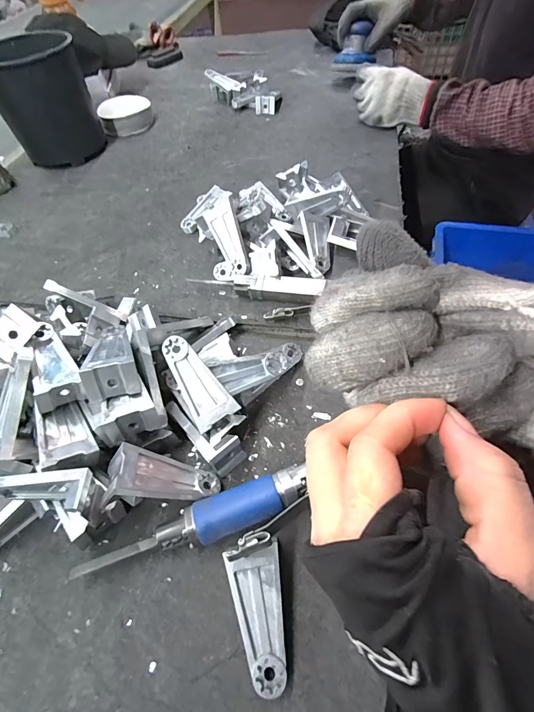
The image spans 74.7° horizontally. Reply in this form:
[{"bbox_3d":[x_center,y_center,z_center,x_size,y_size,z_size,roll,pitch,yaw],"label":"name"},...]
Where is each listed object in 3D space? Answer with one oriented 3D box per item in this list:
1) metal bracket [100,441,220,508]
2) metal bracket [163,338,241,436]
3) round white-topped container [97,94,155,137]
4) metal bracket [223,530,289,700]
[{"bbox_3d":[-0.088,0.108,0.308,0.095,0.020,0.044,21,51,-26],"label":"metal bracket"},{"bbox_3d":[-0.068,0.023,0.335,0.041,0.014,0.090,-32,82,-16],"label":"metal bracket"},{"bbox_3d":[-0.317,-0.547,0.791,0.115,0.045,0.100,-14,56,-5],"label":"round white-topped container"},{"bbox_3d":[-0.006,0.189,0.262,0.040,0.016,0.102,-9,75,-1],"label":"metal bracket"}]

